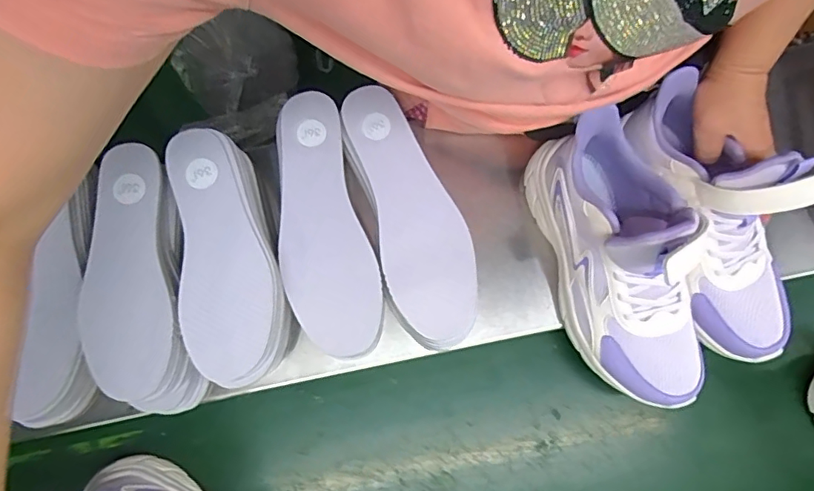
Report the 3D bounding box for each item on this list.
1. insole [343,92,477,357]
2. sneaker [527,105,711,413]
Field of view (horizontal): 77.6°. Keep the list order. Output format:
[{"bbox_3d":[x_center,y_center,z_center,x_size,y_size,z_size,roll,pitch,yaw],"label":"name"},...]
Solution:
[{"bbox_3d":[0.004,-0.035,0.453,0.078,0.005,0.244,-15,75,-3],"label":"insole"},{"bbox_3d":[0.178,0.007,0.405,0.079,0.131,0.236,-14,75,-3],"label":"sneaker"}]

